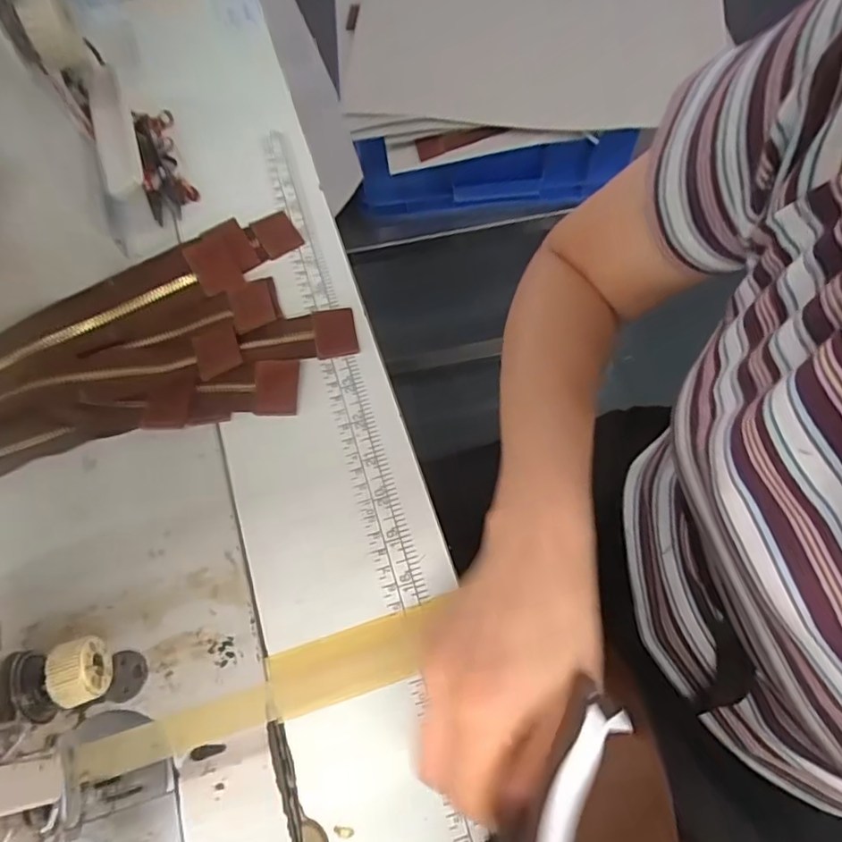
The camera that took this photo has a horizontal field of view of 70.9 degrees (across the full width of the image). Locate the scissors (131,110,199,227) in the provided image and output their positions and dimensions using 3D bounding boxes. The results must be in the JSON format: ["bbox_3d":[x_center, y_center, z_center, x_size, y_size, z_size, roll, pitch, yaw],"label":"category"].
[{"bbox_3d":[-0.187,-0.186,0.427,0.033,0.017,0.102,-22,68,-6],"label":"scissors"}]

